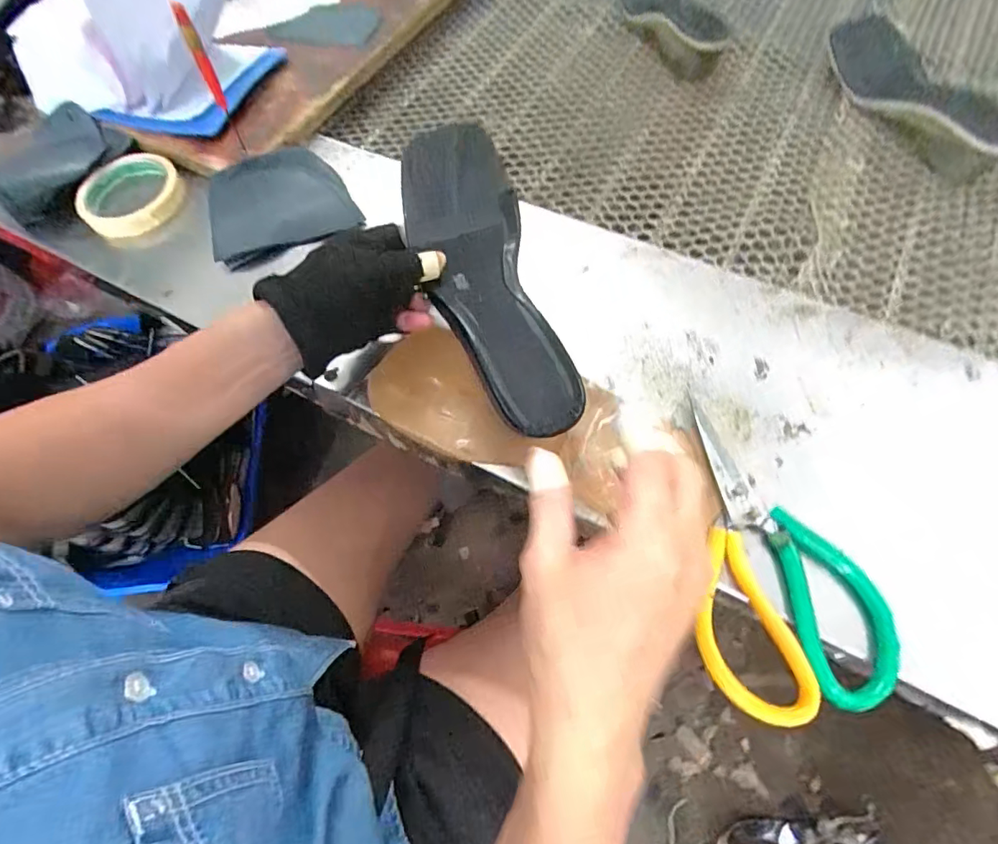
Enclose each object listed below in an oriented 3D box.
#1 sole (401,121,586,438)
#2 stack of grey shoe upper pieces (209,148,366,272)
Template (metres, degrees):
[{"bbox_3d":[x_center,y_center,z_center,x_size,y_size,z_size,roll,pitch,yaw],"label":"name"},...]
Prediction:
[{"bbox_3d":[-0.012,-0.107,0.351,0.074,0.014,0.254,-18,71,-6],"label":"sole"},{"bbox_3d":[-0.199,-0.196,0.461,0.124,0.022,0.107,-23,65,-8],"label":"stack of grey shoe upper pieces"}]

